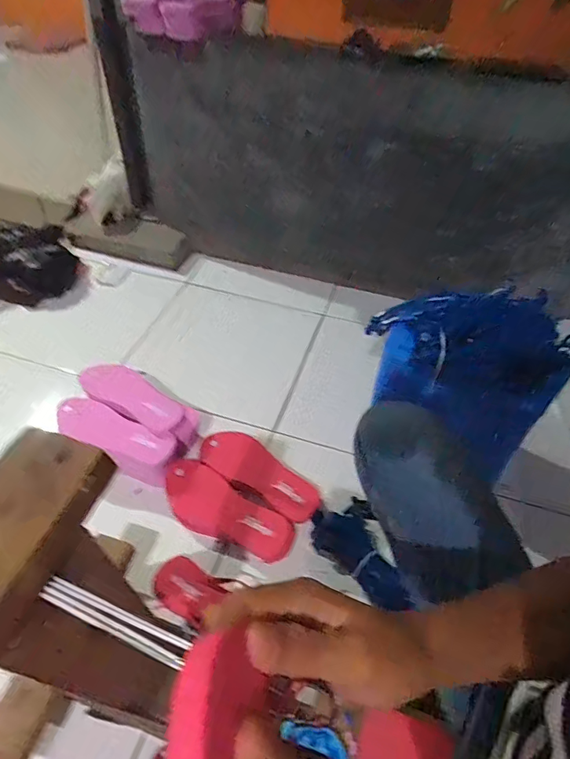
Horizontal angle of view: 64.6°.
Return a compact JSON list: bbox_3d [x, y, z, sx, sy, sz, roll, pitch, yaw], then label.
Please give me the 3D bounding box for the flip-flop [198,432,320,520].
[{"bbox_3d":[-0.044,0.175,0.845,0.241,0.029,0.088,26,53,19],"label":"flip-flop"}]

